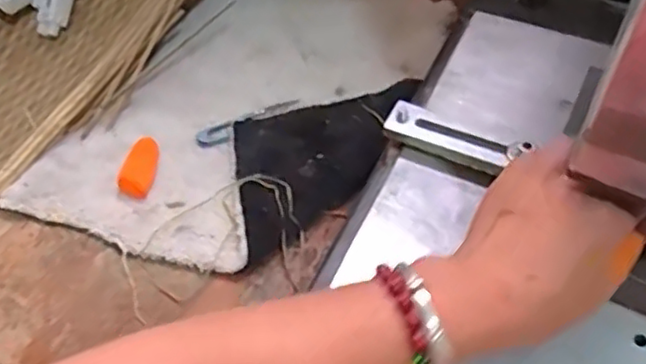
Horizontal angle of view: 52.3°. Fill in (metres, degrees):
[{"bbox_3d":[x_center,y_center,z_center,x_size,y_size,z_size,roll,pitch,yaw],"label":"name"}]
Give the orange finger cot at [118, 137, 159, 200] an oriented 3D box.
[{"bbox_3d":[-0.154,-0.014,0.556,0.024,0.011,0.059,5,50,5],"label":"orange finger cot"}]

